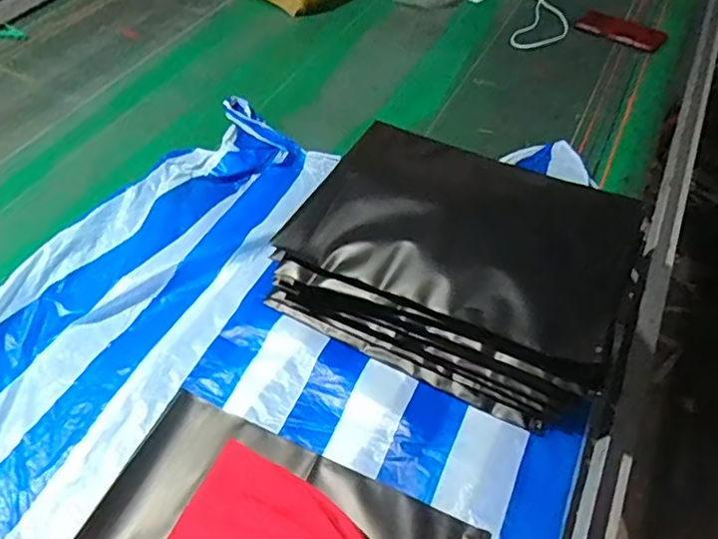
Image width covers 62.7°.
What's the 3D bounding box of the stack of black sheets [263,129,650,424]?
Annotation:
[{"bbox_3d":[0.112,-0.010,0.679,0.341,0.150,0.241,23,55,16],"label":"stack of black sheets"}]

